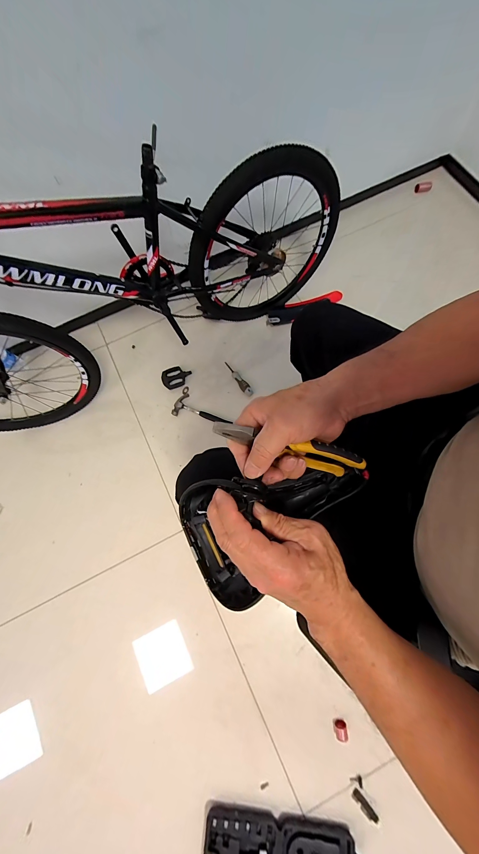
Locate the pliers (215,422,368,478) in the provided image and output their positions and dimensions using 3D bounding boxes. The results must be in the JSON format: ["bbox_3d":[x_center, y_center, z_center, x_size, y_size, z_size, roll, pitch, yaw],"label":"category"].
[{"bbox_3d":[0.050,0.023,0.302,0.160,0.049,0.014,15,68,-4],"label":"pliers"}]

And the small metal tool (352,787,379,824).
[{"bbox_3d":[0.328,0.994,0.736,0.025,0.018,0.071,-40,73,-14],"label":"small metal tool"}]

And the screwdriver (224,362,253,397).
[{"bbox_3d":[-0.005,-0.187,1.077,0.033,0.032,0.172,-35,76,-6],"label":"screwdriver"}]

